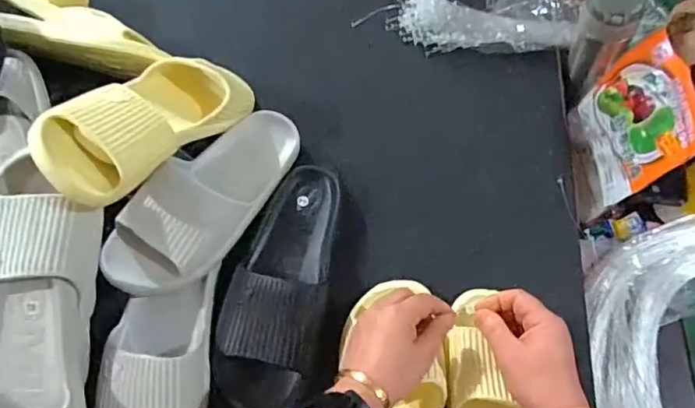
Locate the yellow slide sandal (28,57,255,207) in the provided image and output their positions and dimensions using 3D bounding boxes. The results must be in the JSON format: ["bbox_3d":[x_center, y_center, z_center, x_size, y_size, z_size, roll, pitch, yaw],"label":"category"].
[{"bbox_3d":[-0.196,-0.094,0.579,0.085,0.083,0.285,29,39,15],"label":"yellow slide sandal"}]

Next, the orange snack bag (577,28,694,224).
[{"bbox_3d":[0.338,-0.097,0.667,0.029,0.197,0.166,3,64,-18],"label":"orange snack bag"}]

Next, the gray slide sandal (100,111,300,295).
[{"bbox_3d":[-0.151,-0.012,0.603,0.105,0.078,0.266,31,69,16],"label":"gray slide sandal"}]

